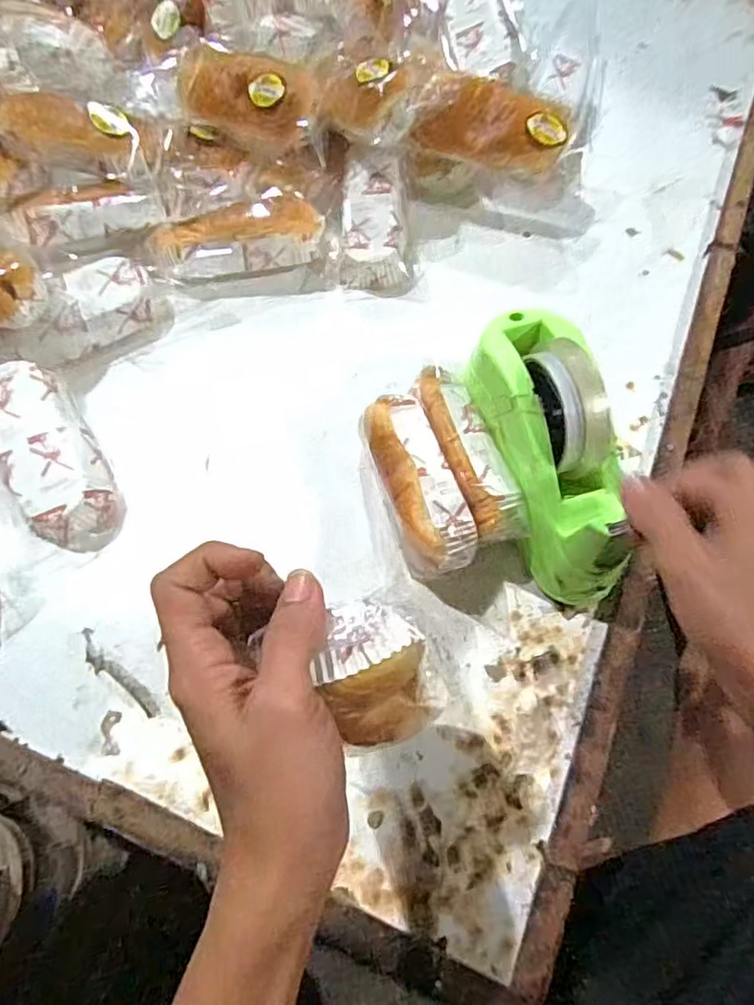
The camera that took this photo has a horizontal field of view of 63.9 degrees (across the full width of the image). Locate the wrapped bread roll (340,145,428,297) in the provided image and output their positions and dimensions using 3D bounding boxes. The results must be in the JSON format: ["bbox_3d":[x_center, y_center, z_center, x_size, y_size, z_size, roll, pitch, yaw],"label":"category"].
[{"bbox_3d":[0.004,-0.255,0.551,0.072,0.033,0.131,-2,83,-2],"label":"wrapped bread roll"}]

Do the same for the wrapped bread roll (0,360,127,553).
[{"bbox_3d":[-0.249,-0.036,0.460,0.068,0.043,0.155,-27,72,-12],"label":"wrapped bread roll"}]

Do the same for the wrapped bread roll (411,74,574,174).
[{"bbox_3d":[0.105,-0.340,0.539,0.133,0.034,0.069,14,70,4],"label":"wrapped bread roll"}]

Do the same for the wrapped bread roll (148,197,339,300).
[{"bbox_3d":[-0.121,-0.225,0.534,0.158,0.058,0.060,-11,69,-6],"label":"wrapped bread roll"}]

